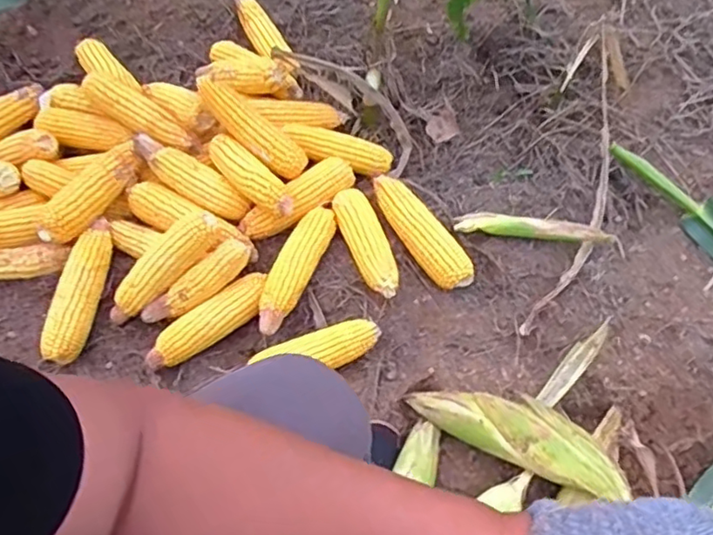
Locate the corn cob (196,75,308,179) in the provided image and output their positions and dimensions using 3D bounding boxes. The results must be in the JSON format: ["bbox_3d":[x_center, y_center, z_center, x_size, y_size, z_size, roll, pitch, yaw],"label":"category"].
[{"bbox_3d":[-0.168,-0.226,0.974,0.219,0.052,0.064,43,70,8],"label":"corn cob"}]

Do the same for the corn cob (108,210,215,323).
[{"bbox_3d":[-0.279,0.002,0.890,0.218,0.049,0.051,-44,63,13],"label":"corn cob"}]

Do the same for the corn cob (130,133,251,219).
[{"bbox_3d":[-0.257,-0.143,0.963,0.207,0.050,0.056,34,65,-6],"label":"corn cob"}]

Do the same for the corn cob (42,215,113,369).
[{"bbox_3d":[-0.394,0.024,0.888,0.057,0.052,0.205,11,77,9],"label":"corn cob"}]

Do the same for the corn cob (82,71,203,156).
[{"bbox_3d":[-0.352,-0.252,1.005,0.229,0.050,0.058,33,64,21],"label":"corn cob"}]

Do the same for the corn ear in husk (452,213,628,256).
[{"bbox_3d":[0.275,-0.058,0.937,0.244,0.031,0.038,9,61,8],"label":"corn ear in husk"}]

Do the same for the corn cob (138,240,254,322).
[{"bbox_3d":[-0.231,0.026,0.891,0.179,0.040,0.048,-36,64,1],"label":"corn cob"}]

